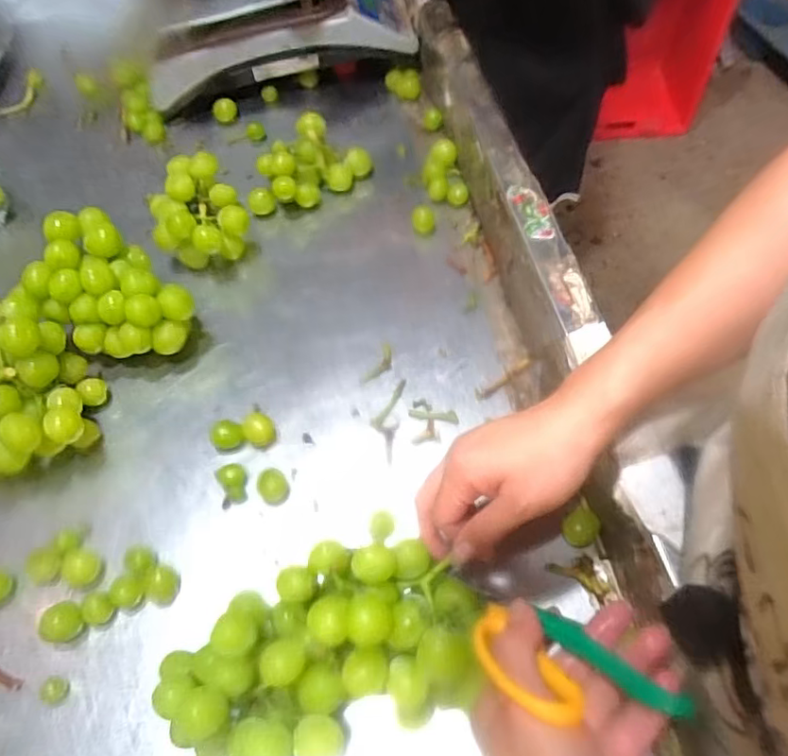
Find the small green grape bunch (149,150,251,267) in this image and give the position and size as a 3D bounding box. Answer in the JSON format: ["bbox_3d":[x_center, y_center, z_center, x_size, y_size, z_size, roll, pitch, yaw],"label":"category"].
[{"bbox_3d":[-0.195,-0.157,0.578,0.089,0.089,0.092,-3,56,4],"label":"small green grape bunch"}]

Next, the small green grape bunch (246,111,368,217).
[{"bbox_3d":[-0.090,-0.220,0.598,0.132,0.059,0.056,-37,61,-18],"label":"small green grape bunch"}]

